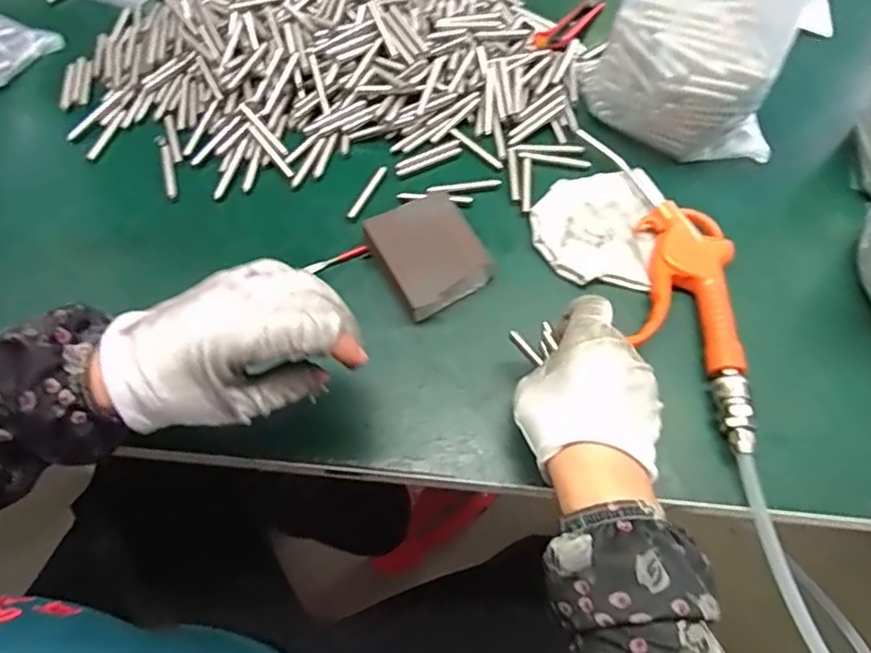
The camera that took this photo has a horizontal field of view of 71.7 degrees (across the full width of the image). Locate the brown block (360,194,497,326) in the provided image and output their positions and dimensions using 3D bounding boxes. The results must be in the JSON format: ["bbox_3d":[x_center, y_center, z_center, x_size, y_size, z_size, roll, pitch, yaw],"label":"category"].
[{"bbox_3d":[-0.003,-0.055,0.442,0.073,0.028,0.083,-28,64,-13],"label":"brown block"}]

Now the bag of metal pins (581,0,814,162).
[{"bbox_3d":[0.196,-0.228,0.430,0.101,0.206,0.128,-28,64,-14],"label":"bag of metal pins"}]

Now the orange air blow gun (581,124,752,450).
[{"bbox_3d":[0.174,-0.044,0.437,0.084,0.022,0.272,-5,61,-1],"label":"orange air blow gun"}]

